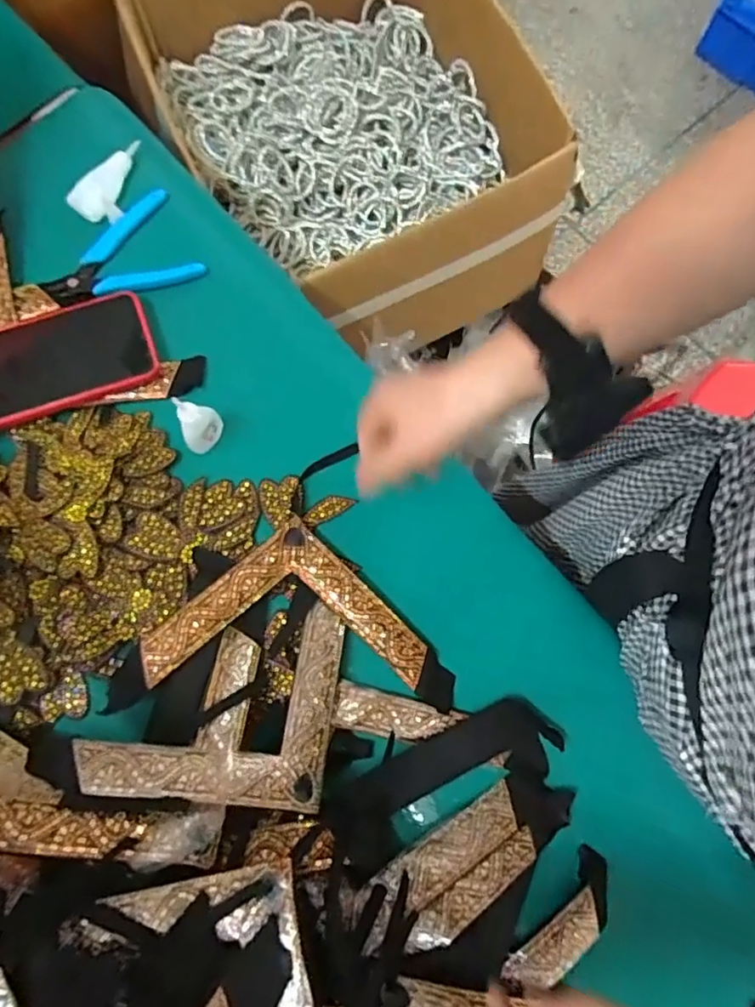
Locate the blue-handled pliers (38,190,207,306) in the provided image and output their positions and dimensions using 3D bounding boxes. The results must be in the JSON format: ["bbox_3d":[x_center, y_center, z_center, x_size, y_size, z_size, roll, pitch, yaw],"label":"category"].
[{"bbox_3d":[-0.218,-0.210,0.491,0.127,0.016,0.088,-18,79,-4],"label":"blue-handled pliers"}]

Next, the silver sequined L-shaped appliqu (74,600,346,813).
[{"bbox_3d":[-0.080,0.152,0.378,0.179,0.014,0.104,-27,79,-30],"label":"silver sequined L-shaped appliqu"}]

